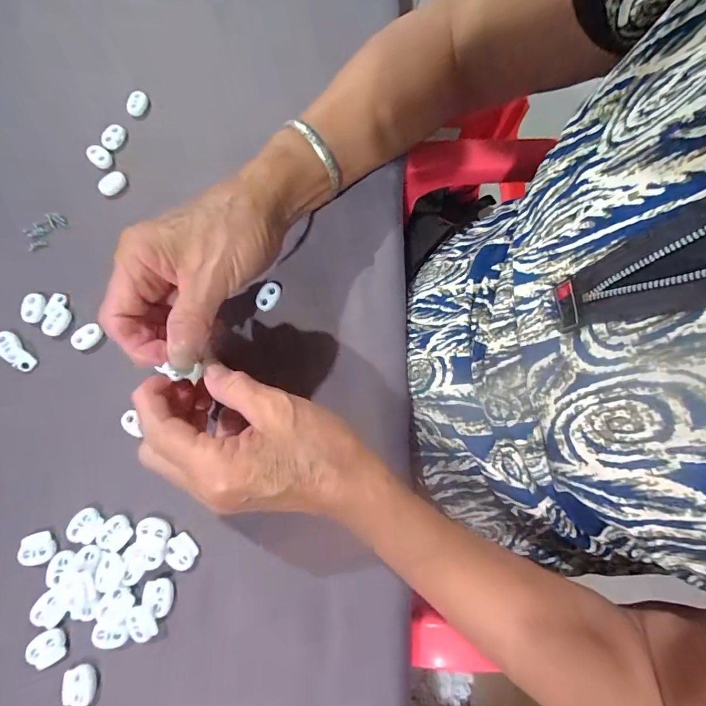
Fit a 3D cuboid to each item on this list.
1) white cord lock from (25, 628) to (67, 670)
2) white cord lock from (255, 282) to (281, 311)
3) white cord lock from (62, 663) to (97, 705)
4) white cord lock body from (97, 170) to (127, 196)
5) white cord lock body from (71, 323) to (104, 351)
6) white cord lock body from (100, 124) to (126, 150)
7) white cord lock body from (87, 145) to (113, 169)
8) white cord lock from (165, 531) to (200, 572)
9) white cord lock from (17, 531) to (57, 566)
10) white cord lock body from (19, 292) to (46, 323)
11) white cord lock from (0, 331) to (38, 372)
[{"bbox_3d":[-0.193,0.186,0.235,0.020,0.005,0.019,-32,80,-7],"label":"white cord lock"},{"bbox_3d":[-0.065,-0.043,0.289,0.015,0.009,0.022,41,80,8],"label":"white cord lock"},{"bbox_3d":[-0.171,0.206,0.233,0.018,0.006,0.021,-9,78,-3],"label":"white cord lock"},{"bbox_3d":[-0.196,-0.139,0.306,0.022,0.008,0.013,-44,82,-9],"label":"white cord lock body"},{"bbox_3d":[-0.198,-0.012,0.279,0.015,0.005,0.022,44,80,8],"label":"white cord lock body"},{"bbox_3d":[-0.201,-0.181,0.316,0.011,0.011,0.022,31,79,6],"label":"white cord lock body"},{"bbox_3d":[-0.210,-0.163,0.311,0.015,0.009,0.018,-44,82,-9],"label":"white cord lock body"},{"bbox_3d":[-0.115,0.133,0.251,0.018,0.005,0.021,-39,81,-9],"label":"white cord lock"},{"bbox_3d":[-0.209,0.129,0.248,0.020,0.007,0.019,0,77,-1],"label":"white cord lock"},{"bbox_3d":[-0.239,-0.034,0.280,0.015,0.005,0.021,5,77,0],"label":"white cord lock body"},{"bbox_3d":[-0.248,-0.001,0.275,0.034,0.008,0.014,42,80,8],"label":"white cord lock"}]

